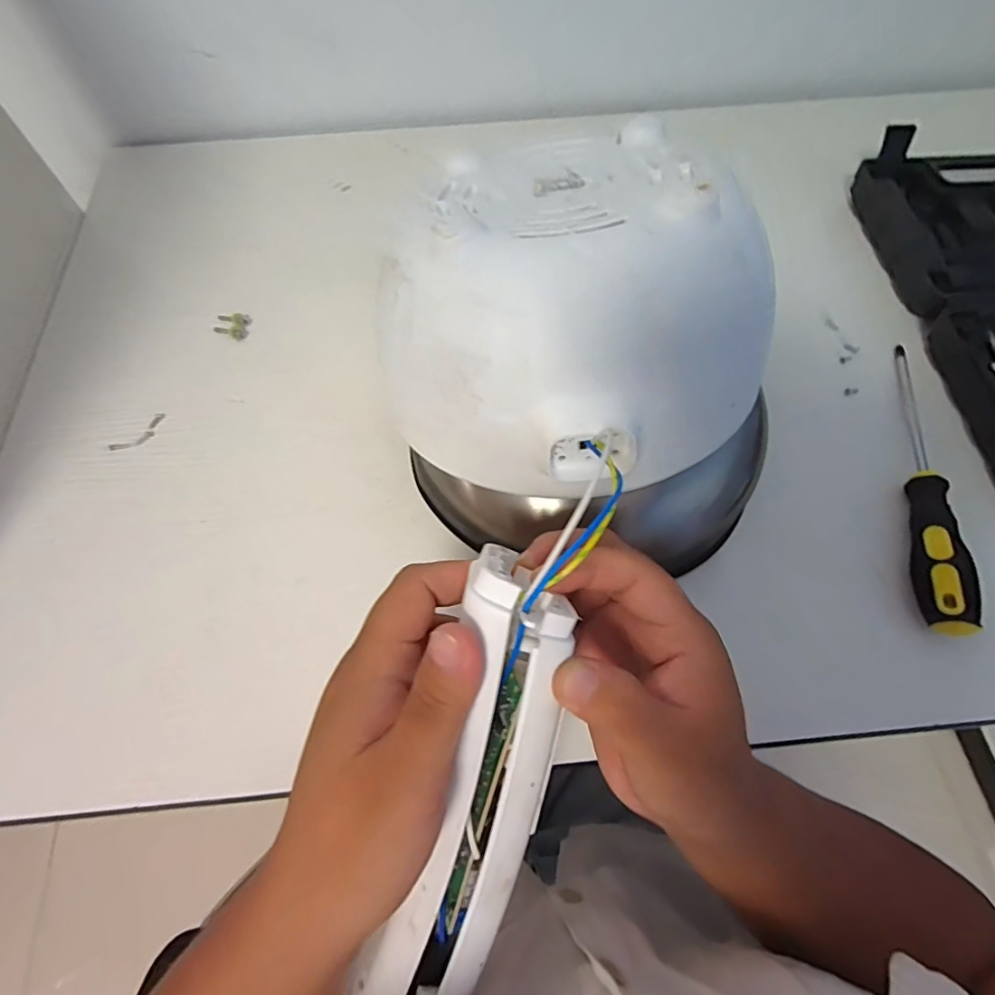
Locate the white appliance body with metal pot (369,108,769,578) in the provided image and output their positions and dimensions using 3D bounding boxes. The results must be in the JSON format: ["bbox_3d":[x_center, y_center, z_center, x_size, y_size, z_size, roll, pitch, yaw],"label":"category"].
[{"bbox_3d":[0.045,-0.087,0.298,0.203,0.168,0.223,-5,66,-4],"label":"white appliance body with metal pot"}]

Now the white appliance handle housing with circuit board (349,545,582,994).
[{"bbox_3d":[-0.009,0.117,0.192,0.045,0.037,0.194,16,101,8],"label":"white appliance handle housing with circuit board"}]

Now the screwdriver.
[{"bbox_3d":[0.283,-0.021,0.334,0.023,0.025,0.216,13,66,6],"label":"screwdriver"}]

